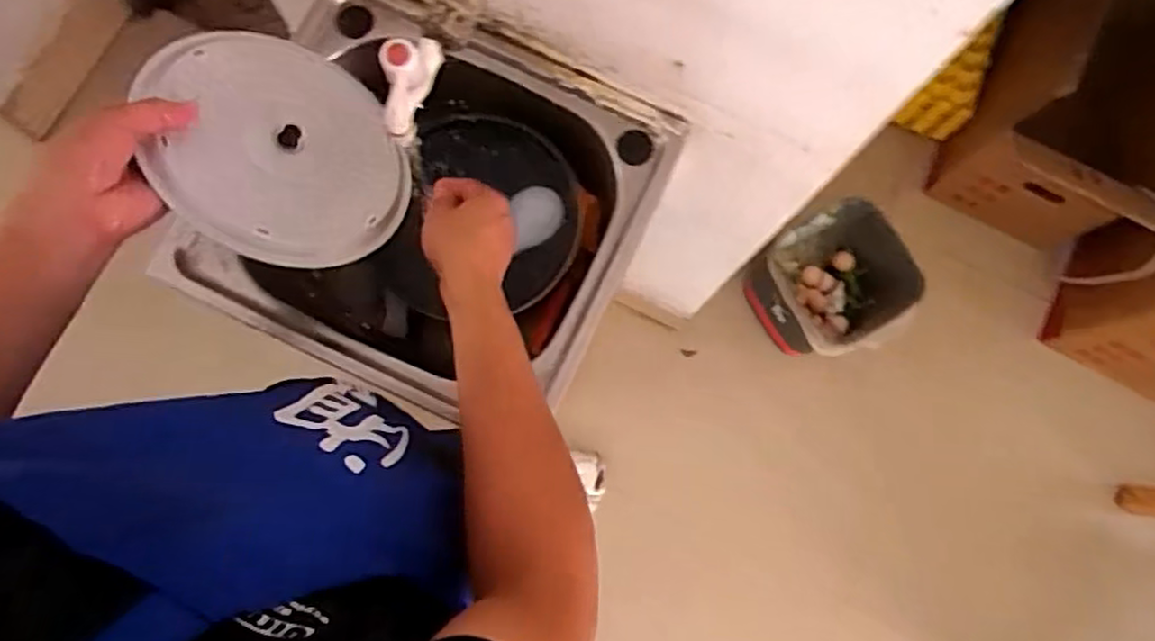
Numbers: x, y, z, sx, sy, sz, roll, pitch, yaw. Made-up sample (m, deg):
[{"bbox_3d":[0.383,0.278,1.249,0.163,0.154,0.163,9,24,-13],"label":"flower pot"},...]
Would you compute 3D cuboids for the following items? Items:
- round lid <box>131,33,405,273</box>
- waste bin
[{"bbox_3d":[-0.241,-0.143,0.575,0.190,0.014,0.205,-14,80,-38],"label":"round lid"},{"bbox_3d":[0.494,-0.065,1.369,0.235,0.279,0.261,-32,81,-6],"label":"waste bin"}]

